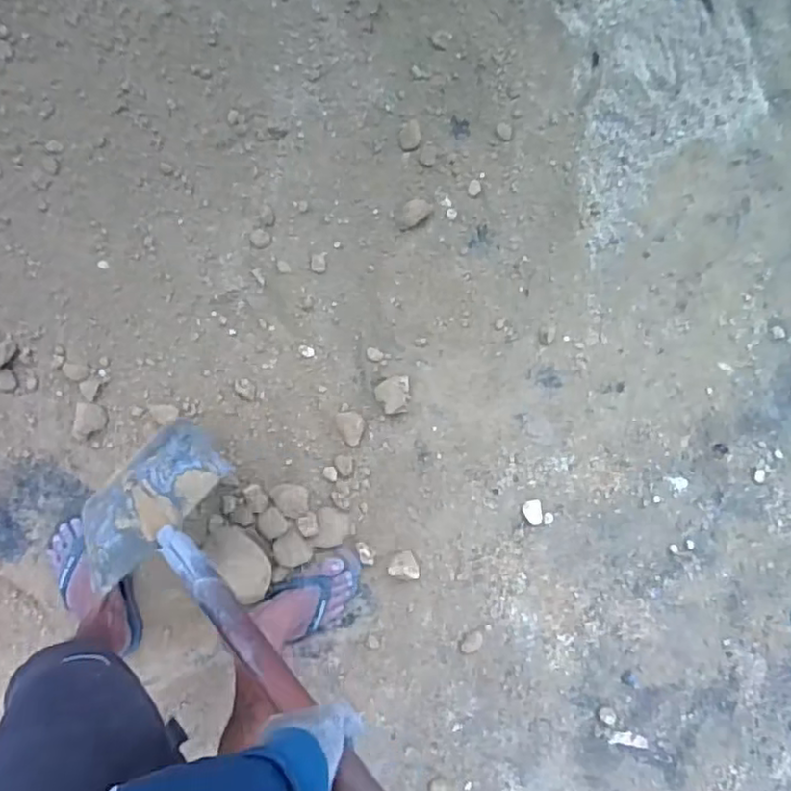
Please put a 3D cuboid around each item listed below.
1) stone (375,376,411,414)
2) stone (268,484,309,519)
[{"bbox_3d":[0.000,0.000,1.176,0.061,0.044,0.065,0,89,-8],"label":"stone"},{"bbox_3d":[-0.188,0.184,1.136,0.070,0.032,0.059,12,87,-7],"label":"stone"}]

